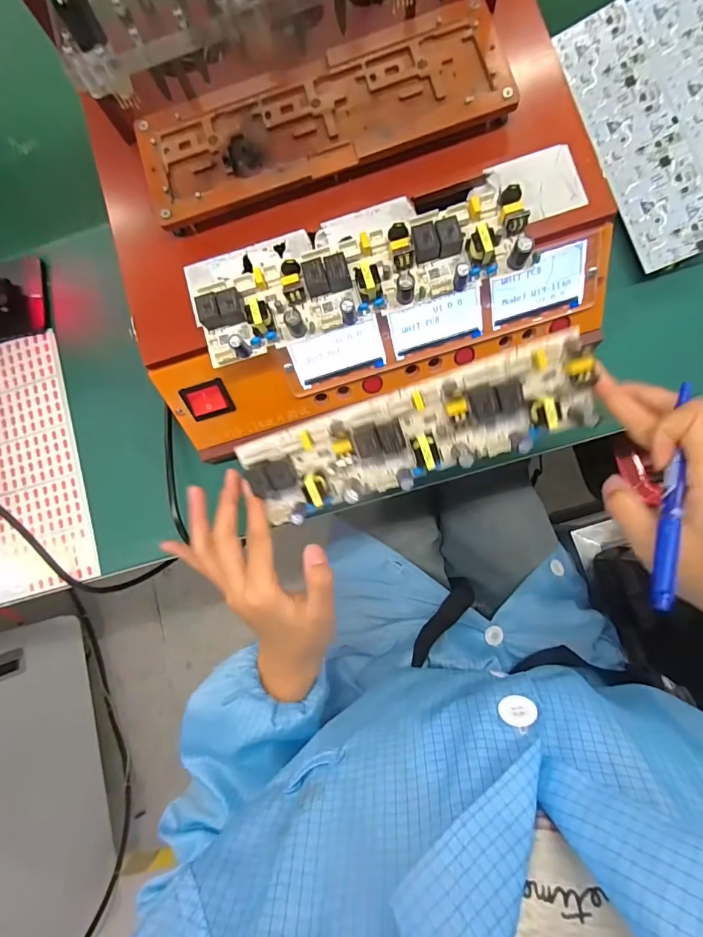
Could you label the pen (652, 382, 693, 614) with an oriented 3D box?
[{"bbox_3d":[0.176,0.013,0.240,0.009,0.006,0.129,17,73,8],"label":"pen"}]

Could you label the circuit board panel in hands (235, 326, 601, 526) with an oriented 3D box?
[{"bbox_3d":[0.043,-0.022,0.301,0.231,0.033,0.060,-19,81,9],"label":"circuit board panel in hands"}]

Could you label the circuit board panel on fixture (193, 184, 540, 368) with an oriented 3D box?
[{"bbox_3d":[0.006,-0.135,0.310,0.233,0.026,0.055,-16,81,4],"label":"circuit board panel on fixture"}]

